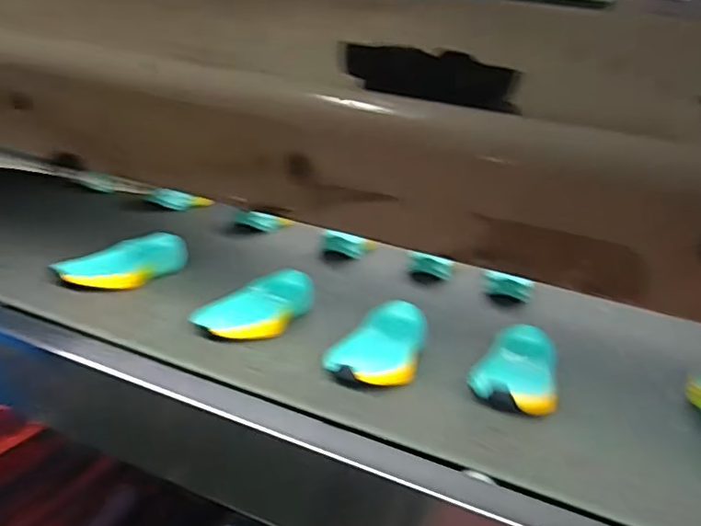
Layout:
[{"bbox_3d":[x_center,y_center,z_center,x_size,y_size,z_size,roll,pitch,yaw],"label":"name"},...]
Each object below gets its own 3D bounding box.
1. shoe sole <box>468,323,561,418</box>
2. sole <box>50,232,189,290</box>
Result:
[{"bbox_3d":[0.198,0.124,0.676,0.091,0.034,0.200,7,14,19],"label":"shoe sole"},{"bbox_3d":[-0.319,-0.001,0.809,0.085,0.045,0.202,11,16,33],"label":"sole"}]

